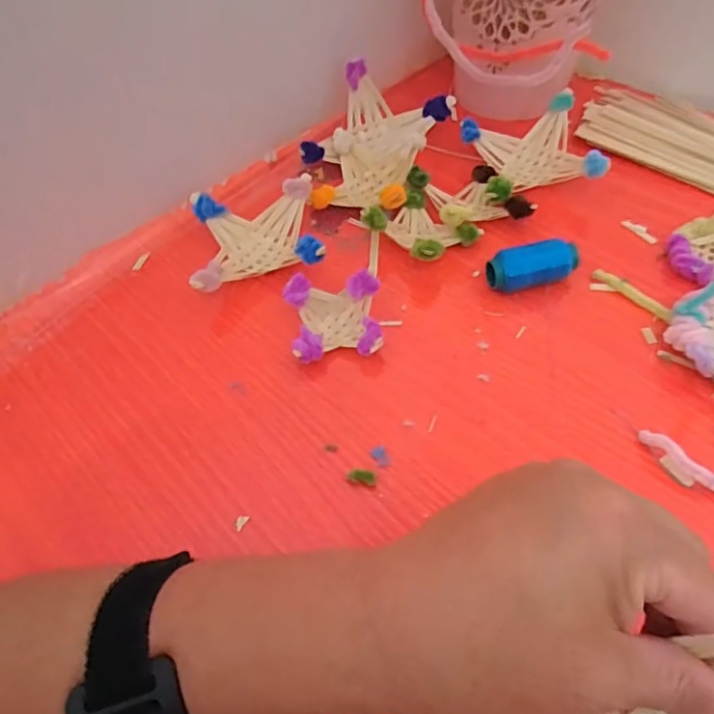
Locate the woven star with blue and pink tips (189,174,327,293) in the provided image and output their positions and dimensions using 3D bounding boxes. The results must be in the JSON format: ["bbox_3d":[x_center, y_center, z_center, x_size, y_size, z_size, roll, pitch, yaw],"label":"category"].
[{"bbox_3d":[-0.066,-0.077,0.377,0.083,0.036,0.078,-12,55,-4],"label":"woven star with blue and pink tips"}]

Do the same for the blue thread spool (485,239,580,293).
[{"bbox_3d":[0.110,-0.055,0.352,0.055,0.025,0.022,-14,55,-5],"label":"blue thread spool"}]

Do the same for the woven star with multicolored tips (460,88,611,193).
[{"bbox_3d":[0.126,-0.149,0.407,0.081,0.035,0.078,-9,55,-2],"label":"woven star with multicolored tips"}]

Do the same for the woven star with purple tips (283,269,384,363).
[{"bbox_3d":[-0.013,-0.023,0.337,0.054,0.031,0.050,-8,55,-1],"label":"woven star with purple tips"}]

